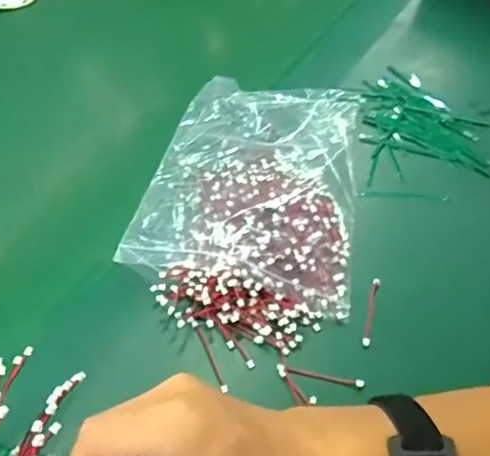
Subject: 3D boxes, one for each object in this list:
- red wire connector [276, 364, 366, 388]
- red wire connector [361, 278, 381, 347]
[{"bbox_3d":[0.050,0.099,0.384,0.057,0.004,0.007,8,53,8],"label":"red wire connector"},{"bbox_3d":[0.091,0.059,0.415,0.007,0.010,0.055,12,53,10],"label":"red wire connector"}]

